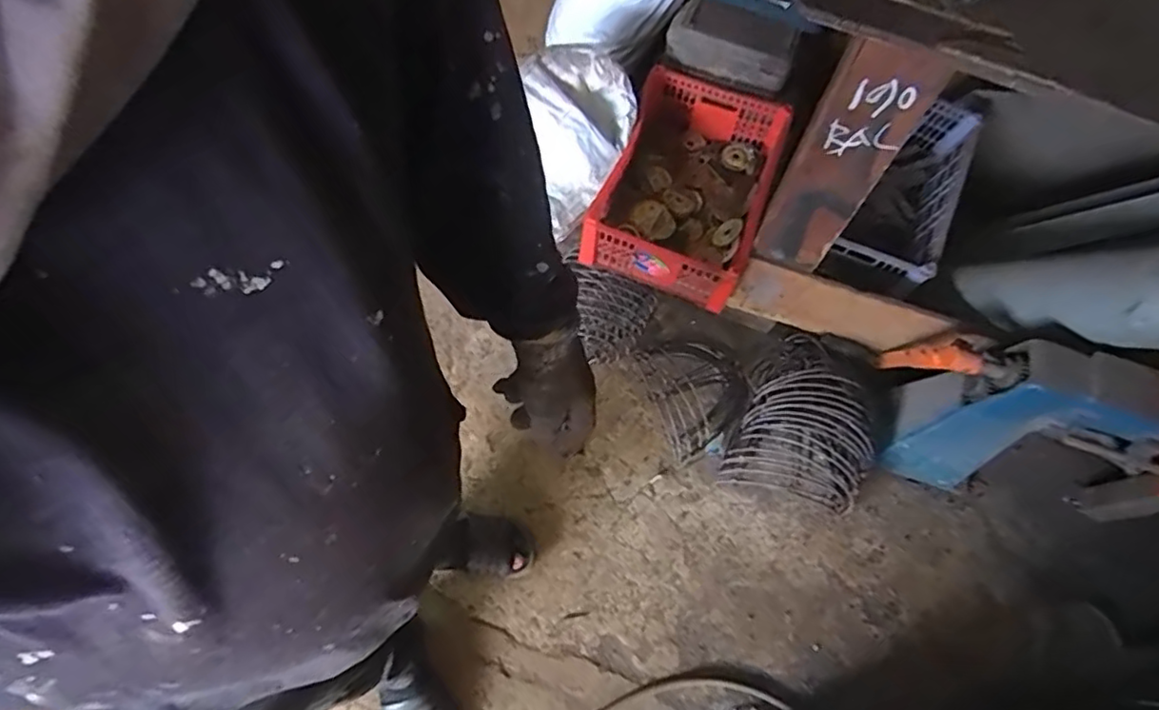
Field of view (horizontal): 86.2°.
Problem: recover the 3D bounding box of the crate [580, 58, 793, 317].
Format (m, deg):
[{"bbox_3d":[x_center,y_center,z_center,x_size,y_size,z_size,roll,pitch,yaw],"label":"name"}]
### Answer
[{"bbox_3d":[0.227,-0.351,1.306,0.314,0.150,0.447,19,68,6],"label":"crate"}]

